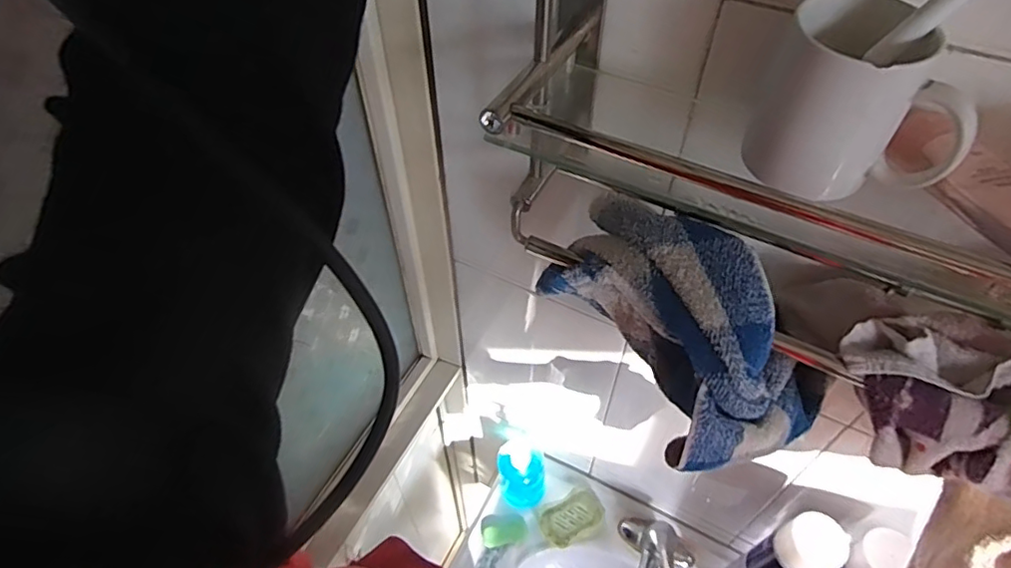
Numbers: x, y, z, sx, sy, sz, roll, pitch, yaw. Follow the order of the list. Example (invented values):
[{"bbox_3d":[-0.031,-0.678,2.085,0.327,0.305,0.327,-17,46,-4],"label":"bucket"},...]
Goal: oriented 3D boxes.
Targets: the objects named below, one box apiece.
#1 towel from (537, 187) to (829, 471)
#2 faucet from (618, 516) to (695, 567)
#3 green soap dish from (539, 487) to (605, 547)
[{"bbox_3d":[0.150,0.021,0.475,0.141,0.134,0.217,-29,57,-22],"label":"towel"},{"bbox_3d":[0.223,0.431,0.912,0.118,0.089,0.127,26,55,19],"label":"faucet"},{"bbox_3d":[0.114,0.392,0.994,0.106,0.018,0.067,-26,56,-20],"label":"green soap dish"}]

